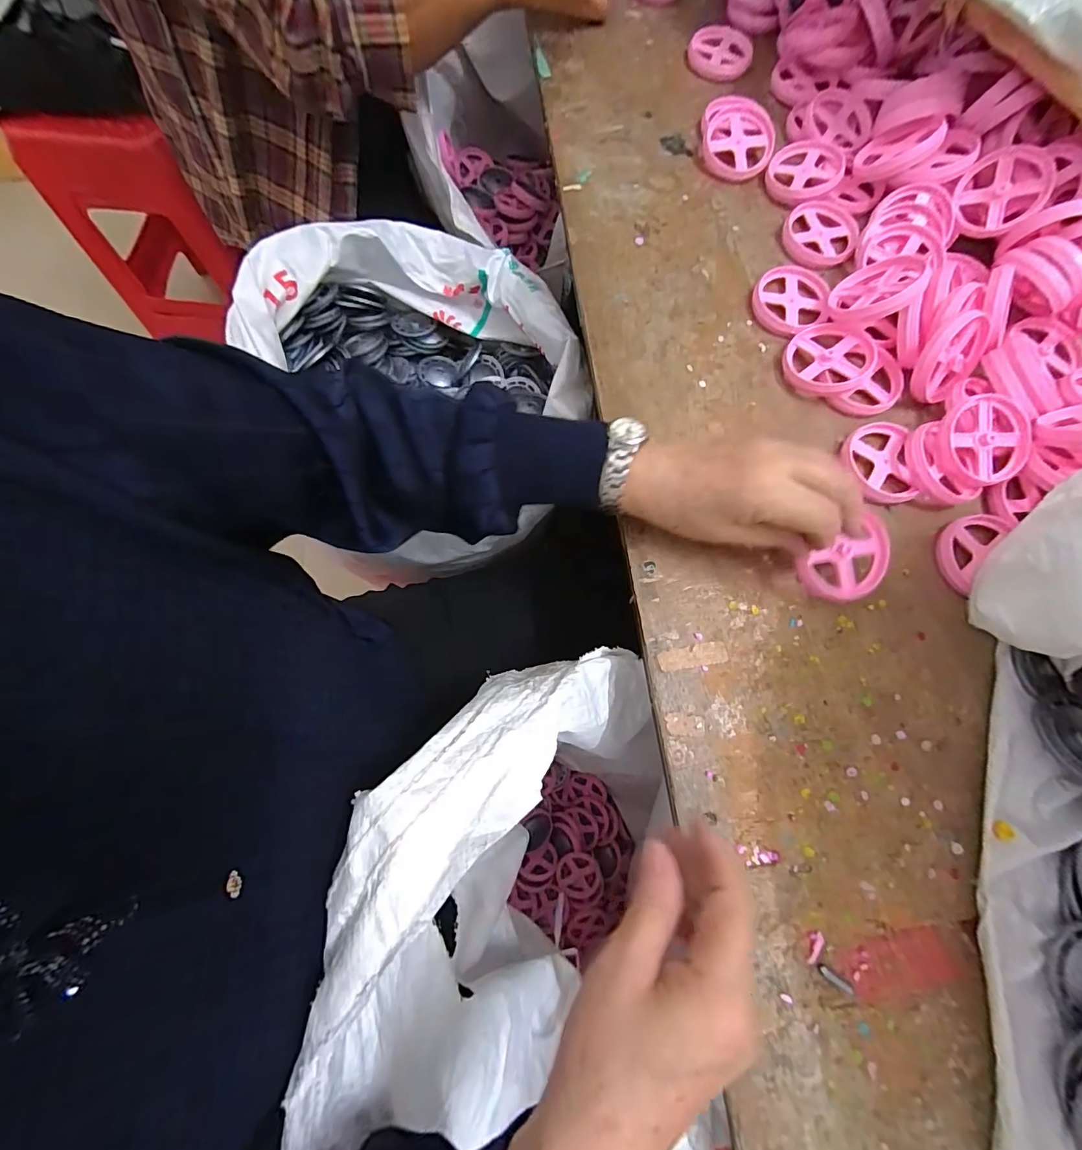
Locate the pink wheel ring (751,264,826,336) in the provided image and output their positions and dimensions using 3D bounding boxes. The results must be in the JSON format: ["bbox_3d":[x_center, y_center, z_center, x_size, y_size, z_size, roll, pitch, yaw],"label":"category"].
[{"bbox_3d":[0.213,-0.233,0.394,0.066,0.012,0.062,0,75,-1],"label":"pink wheel ring"}]

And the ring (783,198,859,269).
[{"bbox_3d":[0.250,-0.307,0.419,0.063,0.012,0.064,0,75,-1],"label":"ring"}]

